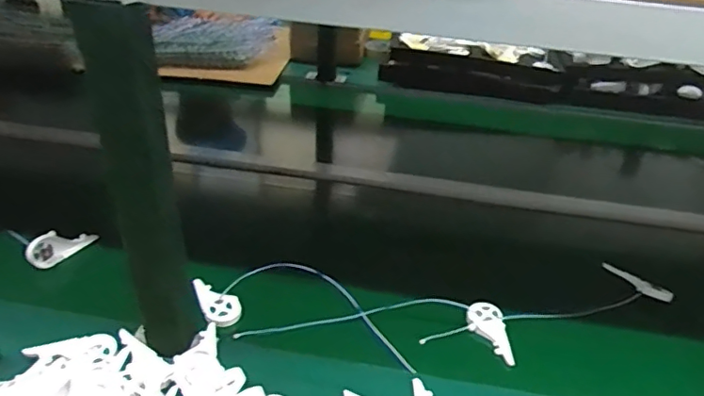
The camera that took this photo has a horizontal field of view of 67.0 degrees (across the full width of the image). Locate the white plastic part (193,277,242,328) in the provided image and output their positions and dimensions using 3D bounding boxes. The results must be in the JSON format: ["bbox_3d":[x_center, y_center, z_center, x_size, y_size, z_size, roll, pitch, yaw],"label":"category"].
[{"bbox_3d":[-0.182,0.134,0.706,0.046,0.019,0.094,-19,42,-29],"label":"white plastic part"}]

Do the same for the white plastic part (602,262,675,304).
[{"bbox_3d":[0.415,0.123,0.776,0.023,0.015,0.099,-27,46,-35],"label":"white plastic part"}]

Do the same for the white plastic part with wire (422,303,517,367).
[{"bbox_3d":[0.158,0.166,0.697,0.112,0.013,0.083,13,37,12],"label":"white plastic part with wire"}]

